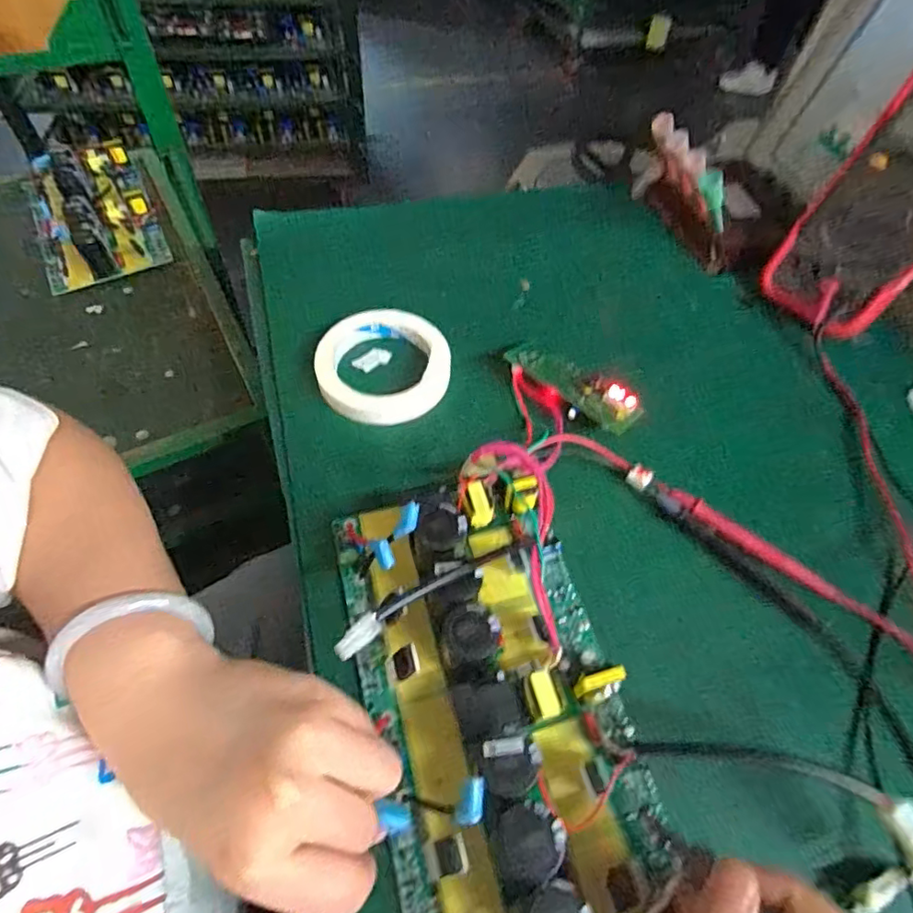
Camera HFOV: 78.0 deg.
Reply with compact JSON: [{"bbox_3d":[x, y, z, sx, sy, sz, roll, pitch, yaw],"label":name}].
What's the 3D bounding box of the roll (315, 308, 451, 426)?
[{"bbox_3d":[-0.057,-0.073,0.443,0.098,0.021,0.103,2,57,-3],"label":"roll"}]

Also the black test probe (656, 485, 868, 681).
[{"bbox_3d":[0.192,0.076,0.363,0.016,0.012,0.153,-37,66,-24],"label":"black test probe"}]

